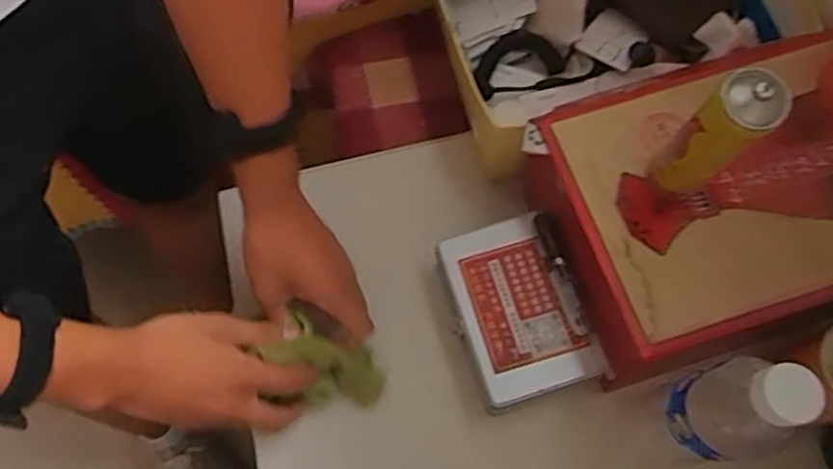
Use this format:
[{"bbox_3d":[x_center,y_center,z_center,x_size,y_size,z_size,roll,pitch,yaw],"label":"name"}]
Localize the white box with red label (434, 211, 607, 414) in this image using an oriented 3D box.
[{"bbox_3d":[0.080,0.067,0.580,0.094,0.059,0.145,-16,68,-6],"label":"white box with red label"}]

